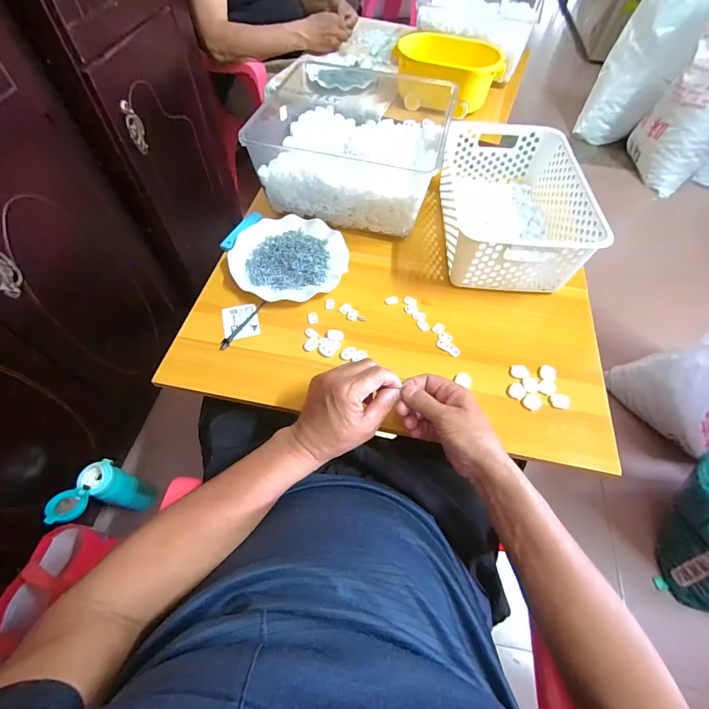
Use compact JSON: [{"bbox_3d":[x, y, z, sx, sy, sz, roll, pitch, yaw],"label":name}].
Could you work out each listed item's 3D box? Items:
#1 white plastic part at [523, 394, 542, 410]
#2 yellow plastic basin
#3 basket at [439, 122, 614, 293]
[{"bbox_3d":[0.237,0.063,0.478,0.024,0.004,0.022,1,58,-2],"label":"white plastic part"},{"bbox_3d":[0.220,-0.674,0.866,0.251,0.101,0.170,22,60,11],"label":"yellow plastic basin"},{"bbox_3d":[0.256,-0.246,0.608,0.190,0.119,0.308,4,58,0],"label":"basket"}]

